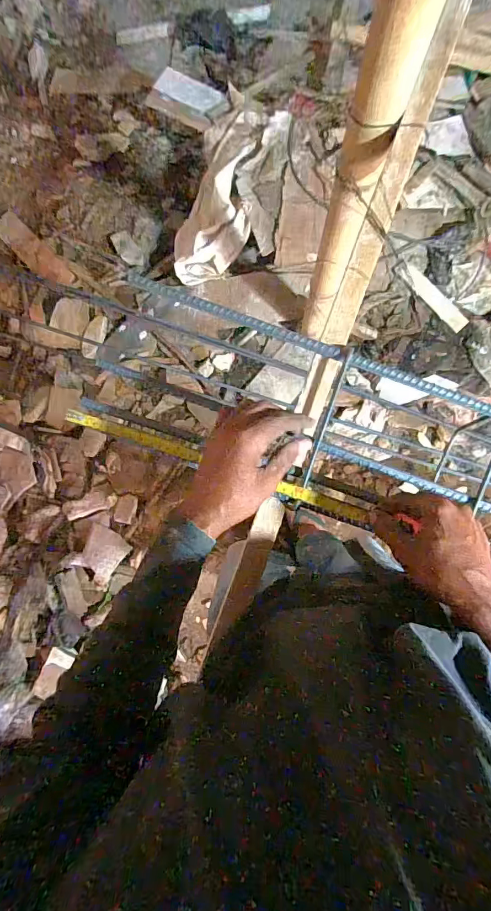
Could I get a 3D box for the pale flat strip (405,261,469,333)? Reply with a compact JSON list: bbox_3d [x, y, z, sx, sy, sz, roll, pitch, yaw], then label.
[{"bbox_3d":[0.566,-0.474,1.265,0.054,0.012,0.250,-44,90,2],"label":"pale flat strip"}]

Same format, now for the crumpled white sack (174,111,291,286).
[{"bbox_3d":[-0.061,-0.806,1.355,0.344,0.247,0.451,10,86,3],"label":"crumpled white sack"}]

